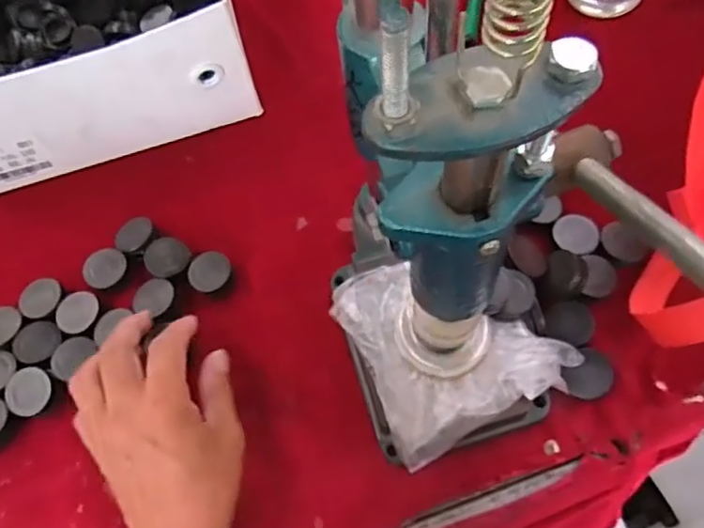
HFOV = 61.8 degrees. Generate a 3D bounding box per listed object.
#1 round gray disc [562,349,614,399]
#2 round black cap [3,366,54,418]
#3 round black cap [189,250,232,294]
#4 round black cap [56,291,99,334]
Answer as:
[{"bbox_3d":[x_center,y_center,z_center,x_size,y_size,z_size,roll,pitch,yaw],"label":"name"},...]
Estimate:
[{"bbox_3d":[0.155,0.073,0.384,0.032,0.006,0.029,-34,83,-5],"label":"round gray disc"},{"bbox_3d":[-0.227,0.089,0.413,0.033,0.008,0.033,0,79,0],"label":"round black cap"},{"bbox_3d":[-0.108,0.007,0.451,0.032,0.016,0.028,-28,67,-9],"label":"round black cap"},{"bbox_3d":[-0.204,0.035,0.435,0.028,0.007,0.031,20,68,12],"label":"round black cap"}]

